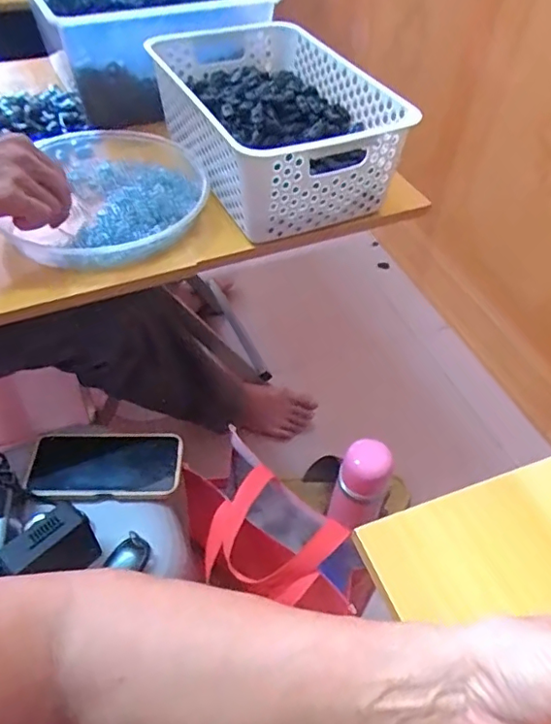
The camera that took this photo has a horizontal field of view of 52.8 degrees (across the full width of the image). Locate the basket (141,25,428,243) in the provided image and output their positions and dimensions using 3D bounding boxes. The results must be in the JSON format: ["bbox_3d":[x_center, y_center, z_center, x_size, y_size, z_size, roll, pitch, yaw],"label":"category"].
[{"bbox_3d":[-0.011,-0.280,0.650,0.203,0.106,0.301,-20,51,-19],"label":"basket"}]

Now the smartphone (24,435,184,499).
[{"bbox_3d":[-0.193,0.116,0.631,0.165,0.016,0.085,0,48,-2],"label":"smartphone"}]

